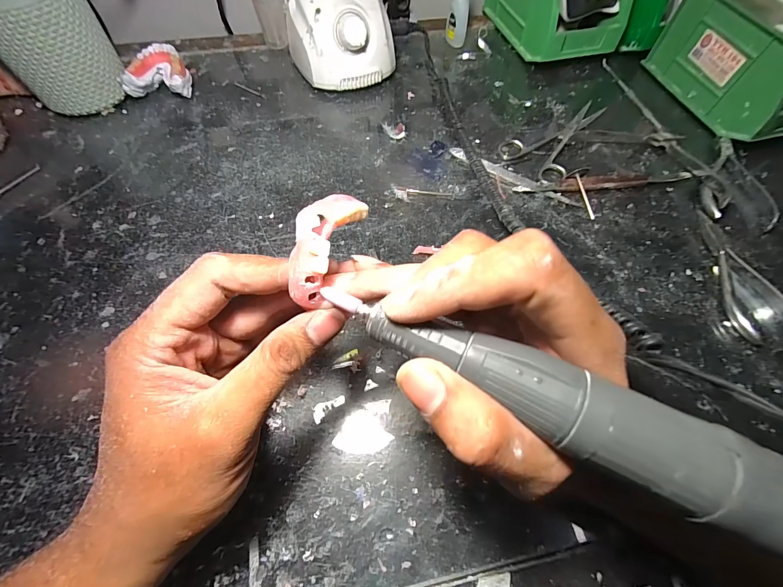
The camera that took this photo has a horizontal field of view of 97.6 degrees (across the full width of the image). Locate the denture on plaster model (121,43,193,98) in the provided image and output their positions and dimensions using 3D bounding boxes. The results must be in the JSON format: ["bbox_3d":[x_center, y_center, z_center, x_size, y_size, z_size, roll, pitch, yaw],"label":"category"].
[{"bbox_3d":[-0.253,-0.237,0.374,0.064,0.034,0.052,-6,62,-5],"label":"denture on plaster model"}]

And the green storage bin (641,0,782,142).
[{"bbox_3d":[0.385,-0.246,0.365,0.096,0.085,0.170,-11,63,-7],"label":"green storage bin"}]

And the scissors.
[{"bbox_3d":[0.178,-0.161,0.357,0.130,0.007,0.070,-37,69,-19],"label":"scissors"}]

